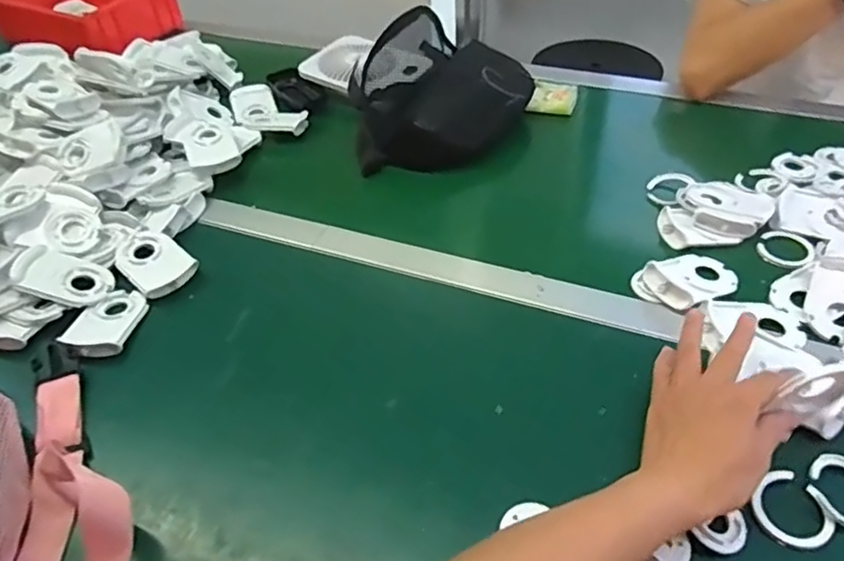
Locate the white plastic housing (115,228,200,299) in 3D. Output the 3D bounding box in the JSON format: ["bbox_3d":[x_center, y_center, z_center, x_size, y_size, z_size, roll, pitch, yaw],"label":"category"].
[{"bbox_3d":[-0.275,-0.018,0.647,0.083,0.027,0.059,30,52,31],"label":"white plastic housing"}]

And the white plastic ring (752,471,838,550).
[{"bbox_3d":[0.250,0.159,0.429,0.045,0.007,0.049,-2,43,2],"label":"white plastic ring"}]

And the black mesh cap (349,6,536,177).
[{"bbox_3d":[0.021,-0.271,0.842,0.234,0.105,0.273,-8,43,-4],"label":"black mesh cap"}]

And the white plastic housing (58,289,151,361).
[{"bbox_3d":[-0.292,0.035,0.585,0.055,0.019,0.088,0,43,4],"label":"white plastic housing"}]

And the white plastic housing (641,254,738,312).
[{"bbox_3d":[0.257,-0.003,0.598,0.082,0.013,0.061,-21,46,-18],"label":"white plastic housing"}]

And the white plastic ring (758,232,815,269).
[{"bbox_3d":[0.364,-0.032,0.629,0.049,0.008,0.049,-2,43,2],"label":"white plastic ring"}]

